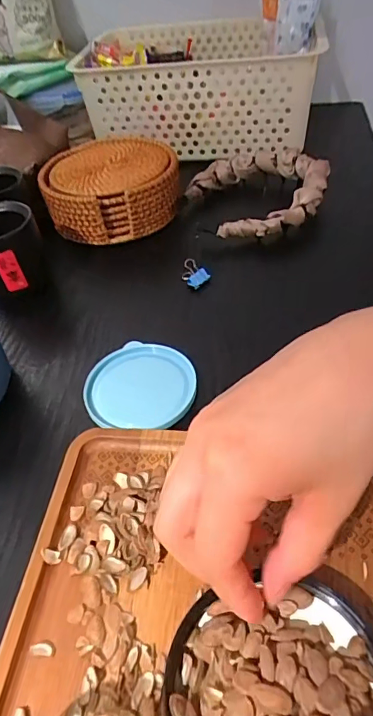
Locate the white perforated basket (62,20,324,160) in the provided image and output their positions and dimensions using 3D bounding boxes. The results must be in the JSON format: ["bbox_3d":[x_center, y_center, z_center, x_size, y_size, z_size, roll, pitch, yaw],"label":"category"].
[{"bbox_3d":[0.018,-0.369,0.612,0.287,0.106,0.214,3,47,9],"label":"white perforated basket"}]

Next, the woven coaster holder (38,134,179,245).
[{"bbox_3d":[-0.081,-0.190,0.503,0.141,0.053,0.136,-14,46,-6],"label":"woven coaster holder"}]

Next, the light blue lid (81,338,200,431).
[{"bbox_3d":[-0.034,0.019,0.343,0.079,0.007,0.076,-4,47,4],"label":"light blue lid"}]

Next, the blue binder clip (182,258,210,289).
[{"bbox_3d":[0.008,-0.080,0.426,0.021,0.018,0.023,-29,51,-18],"label":"blue binder clip"}]

